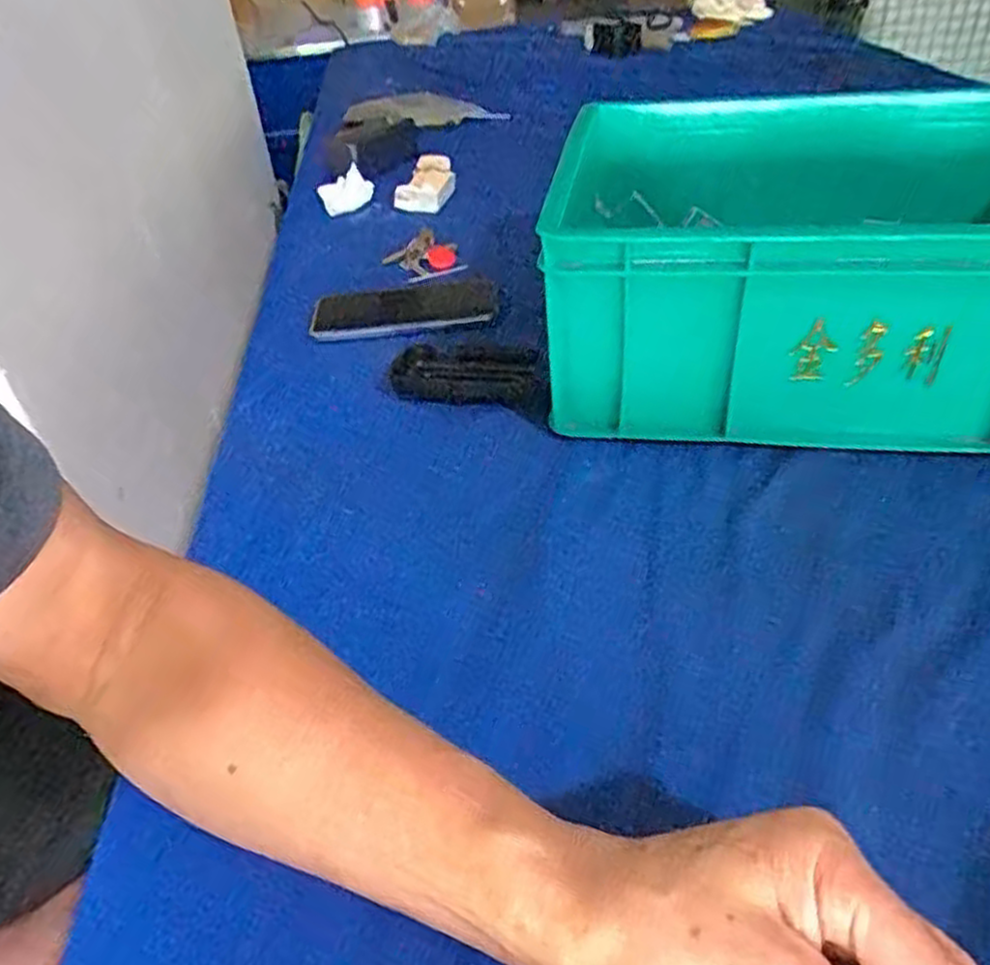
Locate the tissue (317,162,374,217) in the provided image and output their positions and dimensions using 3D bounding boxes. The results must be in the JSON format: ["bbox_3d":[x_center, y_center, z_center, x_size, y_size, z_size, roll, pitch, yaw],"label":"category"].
[{"bbox_3d":[-0.181,-0.353,0.936,0.064,0.048,0.016,-26,2,12],"label":"tissue"}]

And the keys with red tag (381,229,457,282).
[{"bbox_3d":[-0.078,-0.236,0.795,0.088,0.051,0.010,35,13,31],"label":"keys with red tag"}]

